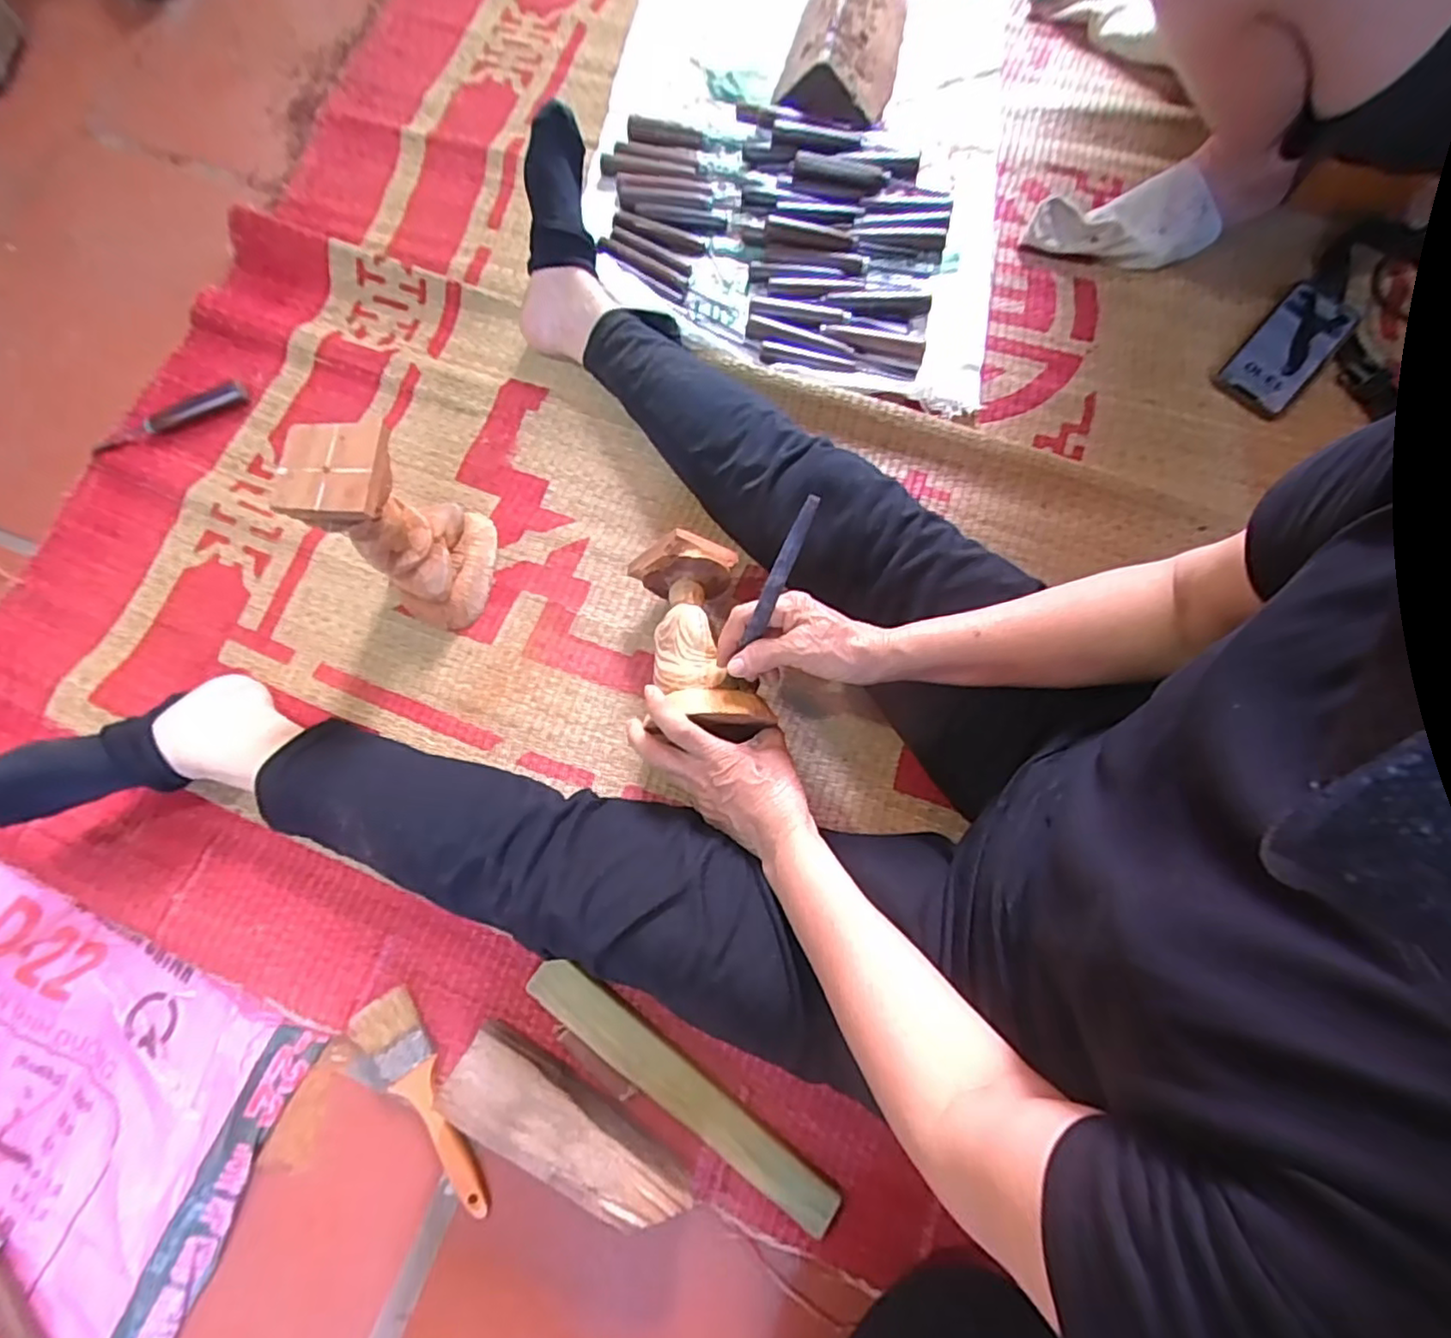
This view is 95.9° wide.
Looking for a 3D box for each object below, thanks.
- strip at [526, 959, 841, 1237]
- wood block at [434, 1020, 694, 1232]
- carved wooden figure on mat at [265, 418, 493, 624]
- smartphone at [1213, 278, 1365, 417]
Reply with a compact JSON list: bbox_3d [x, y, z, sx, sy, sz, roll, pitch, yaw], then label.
[{"bbox_3d":[-0.037,0.330,0.519,0.282,0.021,0.041,35,77,9],"label":"strip"},{"bbox_3d":[-0.120,0.348,0.498,0.190,0.066,0.051,29,76,8],"label":"wood block"},{"bbox_3d":[-0.289,-0.122,0.579,0.114,0.180,0.114,0,74,0],"label":"carved wooden figure on mat"},{"bbox_3d":[0.572,-0.325,0.668,0.073,0.011,0.147,40,88,4],"label":"smartphone"}]

